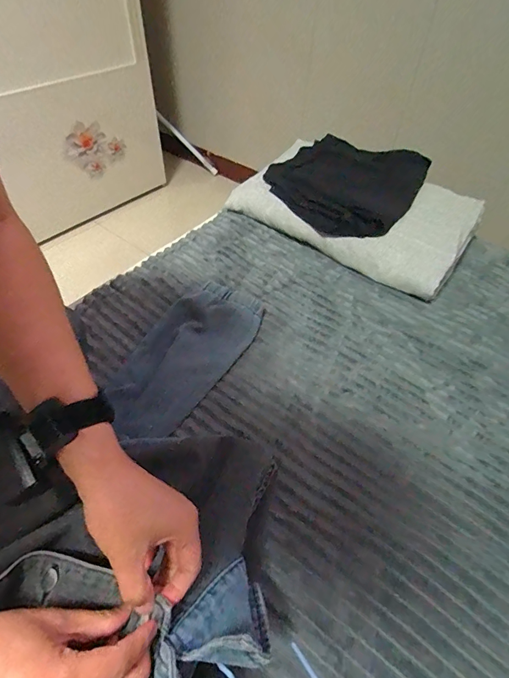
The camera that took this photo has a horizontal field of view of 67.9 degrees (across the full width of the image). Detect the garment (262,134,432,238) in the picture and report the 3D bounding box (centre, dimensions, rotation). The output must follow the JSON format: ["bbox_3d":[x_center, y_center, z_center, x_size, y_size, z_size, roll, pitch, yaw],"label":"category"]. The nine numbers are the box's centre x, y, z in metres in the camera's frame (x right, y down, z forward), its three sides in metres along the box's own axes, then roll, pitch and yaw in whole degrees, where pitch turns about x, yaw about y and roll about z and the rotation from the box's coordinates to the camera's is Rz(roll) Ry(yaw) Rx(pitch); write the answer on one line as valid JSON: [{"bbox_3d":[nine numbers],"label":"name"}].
[{"bbox_3d":[0.202,-0.338,0.814,0.285,0.054,0.309,34,54,23],"label":"garment"}]

